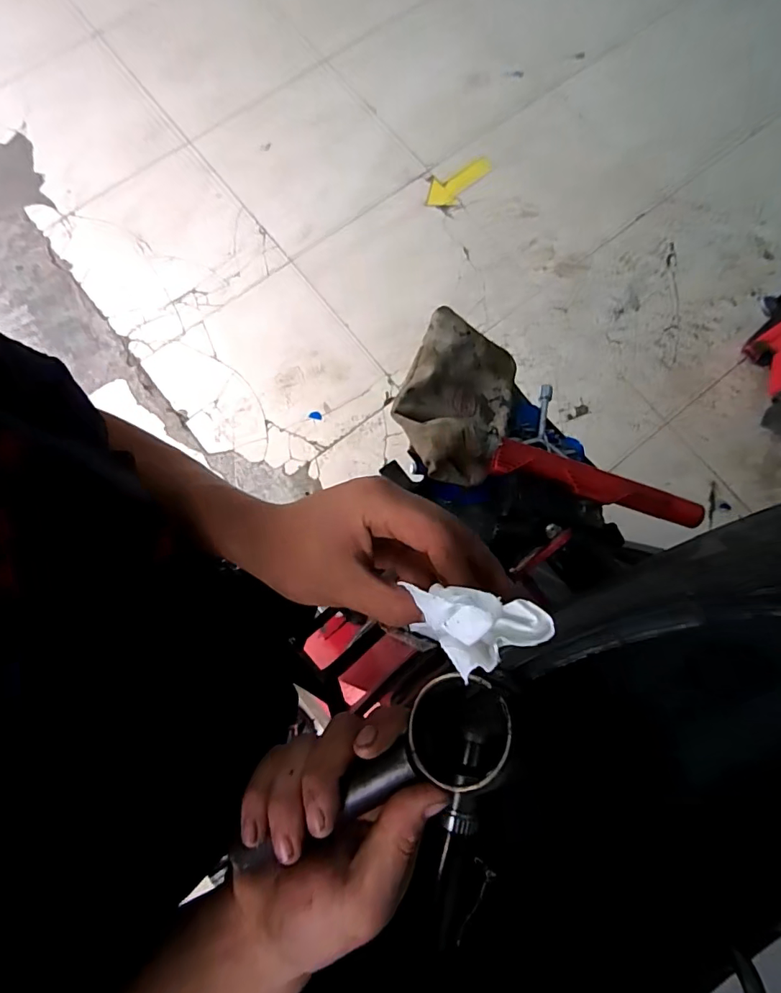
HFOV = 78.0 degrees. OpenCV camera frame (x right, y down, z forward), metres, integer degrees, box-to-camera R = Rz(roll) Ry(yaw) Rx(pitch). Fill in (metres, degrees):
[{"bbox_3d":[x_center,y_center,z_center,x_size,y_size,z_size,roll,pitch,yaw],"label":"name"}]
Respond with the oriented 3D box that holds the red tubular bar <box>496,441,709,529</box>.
[{"bbox_3d":[0.244,-0.014,0.565,0.249,0.030,0.038,15,79,2],"label":"red tubular bar"}]

